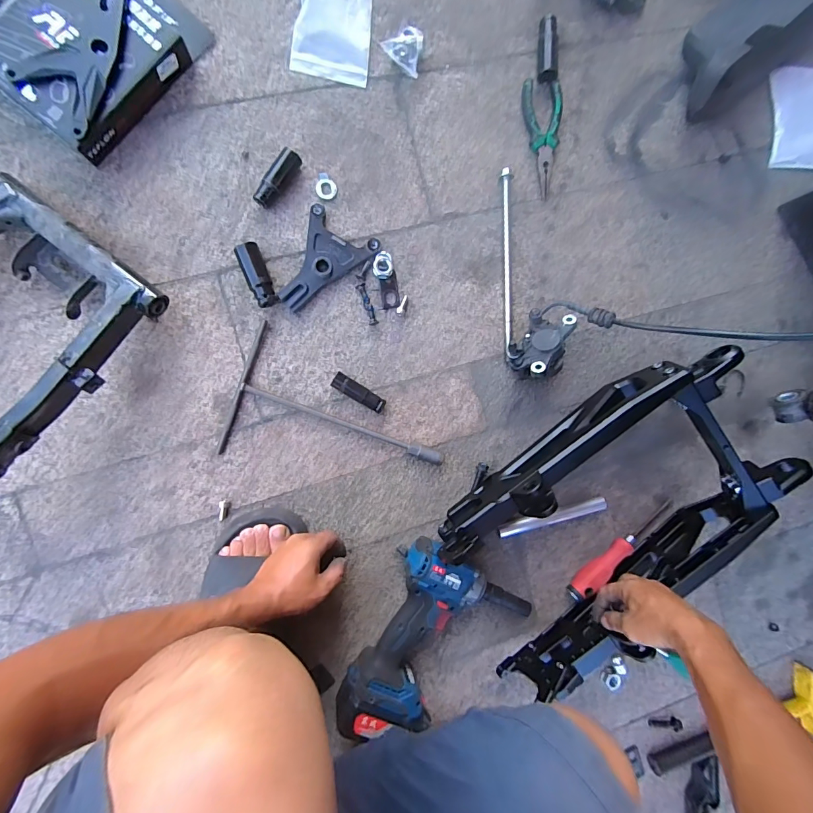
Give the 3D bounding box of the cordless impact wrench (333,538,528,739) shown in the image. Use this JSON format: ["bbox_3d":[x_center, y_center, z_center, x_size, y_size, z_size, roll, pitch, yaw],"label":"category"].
[{"bbox_3d":[0.018,0.310,0.538,0.153,0.080,0.247,38,86,-8],"label":"cordless impact wrench"}]

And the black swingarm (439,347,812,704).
[{"bbox_3d":[0.277,0.141,0.545,0.438,0.109,0.261,-33,96,-6],"label":"black swingarm"}]

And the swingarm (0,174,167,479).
[{"bbox_3d":[-0.455,-0.067,0.431,0.241,0.118,0.321,42,85,-8],"label":"swingarm"}]

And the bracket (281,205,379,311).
[{"bbox_3d":[-0.109,-0.182,0.537,0.091,0.017,0.132,31,87,-9],"label":"bracket"}]

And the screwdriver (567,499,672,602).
[{"bbox_3d":[0.317,0.206,0.599,0.203,0.029,0.023,-38,97,-10],"label":"screwdriver"}]

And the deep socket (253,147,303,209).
[{"bbox_3d":[-0.164,-0.291,0.524,0.023,0.024,0.082,34,87,-8],"label":"deep socket"}]

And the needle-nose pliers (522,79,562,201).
[{"bbox_3d":[0.195,-0.377,0.579,0.056,0.015,0.152,-5,93,-9],"label":"needle-nose pliers"}]

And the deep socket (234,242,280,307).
[{"bbox_3d":[-0.189,-0.165,0.521,0.029,0.023,0.078,-21,95,-8],"label":"deep socket"}]

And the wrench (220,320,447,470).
[{"bbox_3d":[-0.081,0.019,0.546,0.285,0.020,0.170,19,89,-9],"label":"wrench"}]

